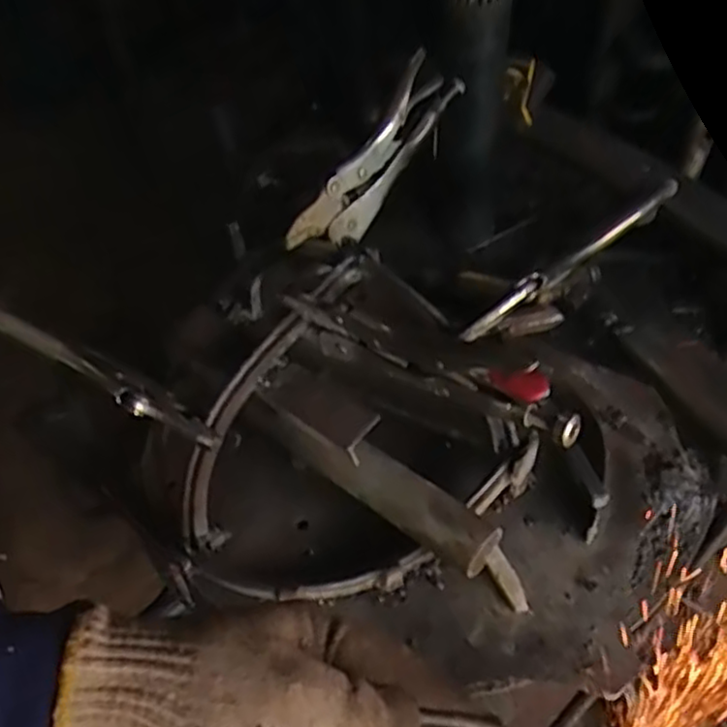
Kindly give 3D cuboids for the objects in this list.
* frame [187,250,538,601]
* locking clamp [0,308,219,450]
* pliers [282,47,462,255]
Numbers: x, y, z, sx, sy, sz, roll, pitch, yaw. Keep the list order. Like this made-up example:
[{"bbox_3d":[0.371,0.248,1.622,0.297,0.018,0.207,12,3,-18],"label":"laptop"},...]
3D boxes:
[{"bbox_3d":[-0.007,0.059,0.425,0.144,0.129,0.184,33,61,29],"label":"frame"},{"bbox_3d":[-0.156,0.000,0.408,0.168,0.023,0.025,28,63,4],"label":"locking clamp"},{"bbox_3d":[0.011,-0.137,0.480,0.033,0.055,0.165,28,64,20],"label":"pliers"}]

